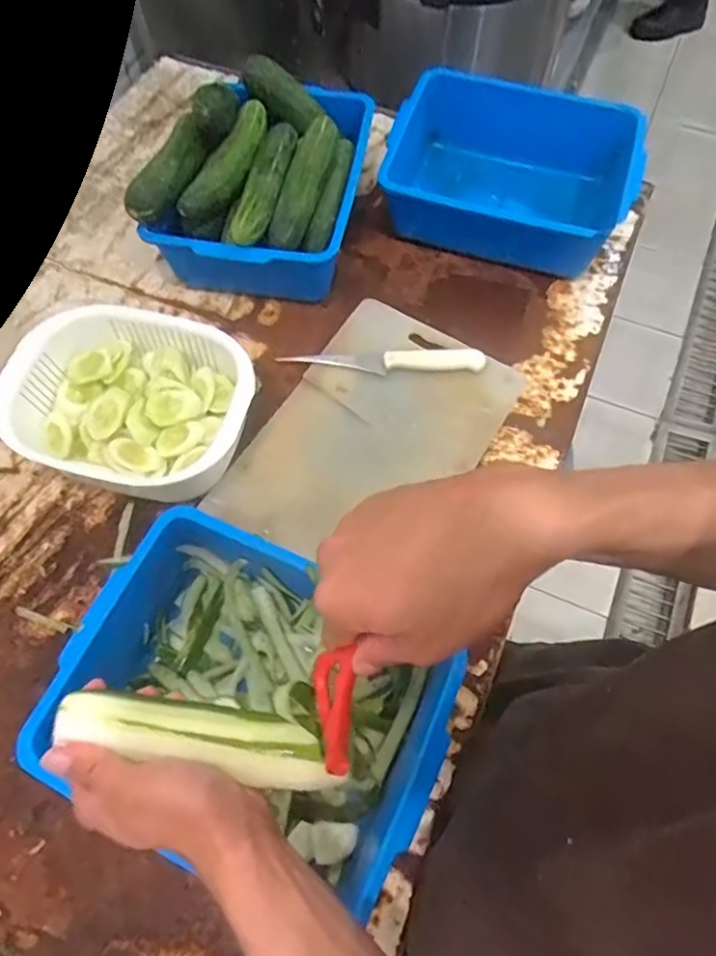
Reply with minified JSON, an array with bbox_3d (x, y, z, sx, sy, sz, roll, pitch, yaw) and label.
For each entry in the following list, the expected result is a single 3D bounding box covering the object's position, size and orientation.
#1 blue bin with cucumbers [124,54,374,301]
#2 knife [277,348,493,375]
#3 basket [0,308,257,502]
[{"bbox_3d":[-0.108,-0.379,0.751,0.216,0.168,0.306,10,66,8],"label":"blue bin with cucumbers"},{"bbox_3d":[0.030,-0.140,0.709,0.234,0.012,0.031,1,65,2],"label":"knife"},{"bbox_3d":[-0.239,-0.072,0.651,0.243,0.097,0.187,4,66,5],"label":"basket"}]

